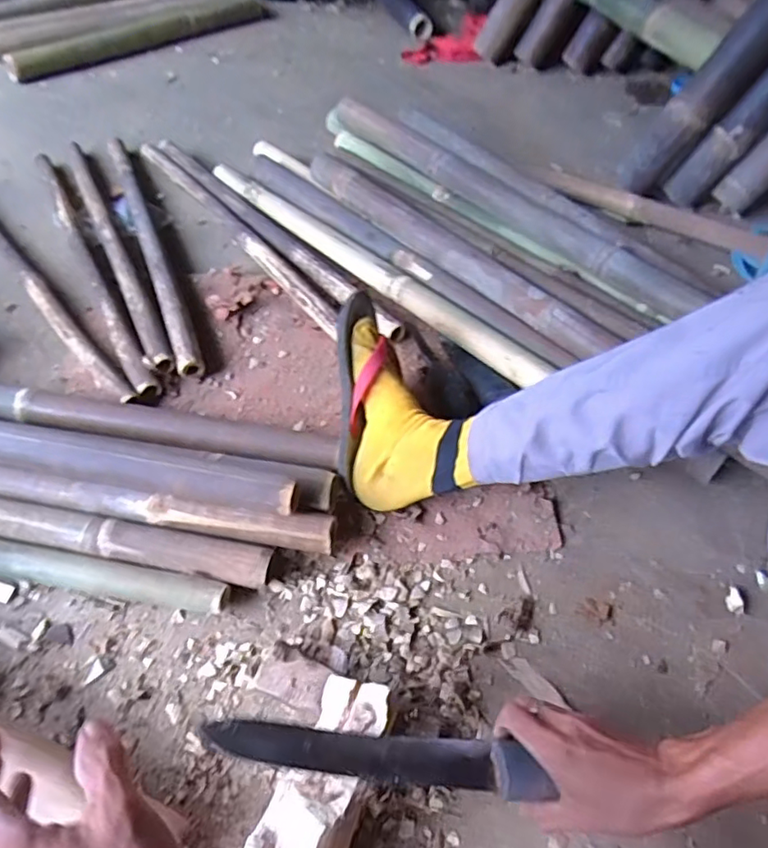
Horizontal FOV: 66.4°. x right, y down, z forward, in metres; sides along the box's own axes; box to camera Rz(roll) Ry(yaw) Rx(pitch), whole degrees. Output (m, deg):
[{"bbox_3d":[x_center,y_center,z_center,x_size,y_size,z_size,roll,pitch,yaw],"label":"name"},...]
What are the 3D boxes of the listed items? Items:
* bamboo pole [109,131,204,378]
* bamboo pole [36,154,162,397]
[{"bbox_3d":[-0.375,-0.302,0.925,0.030,0.041,0.654,-17,56,-17],"label":"bamboo pole"},{"bbox_3d":[-0.458,-0.262,0.894,0.034,0.038,0.657,-23,58,-21],"label":"bamboo pole"}]

